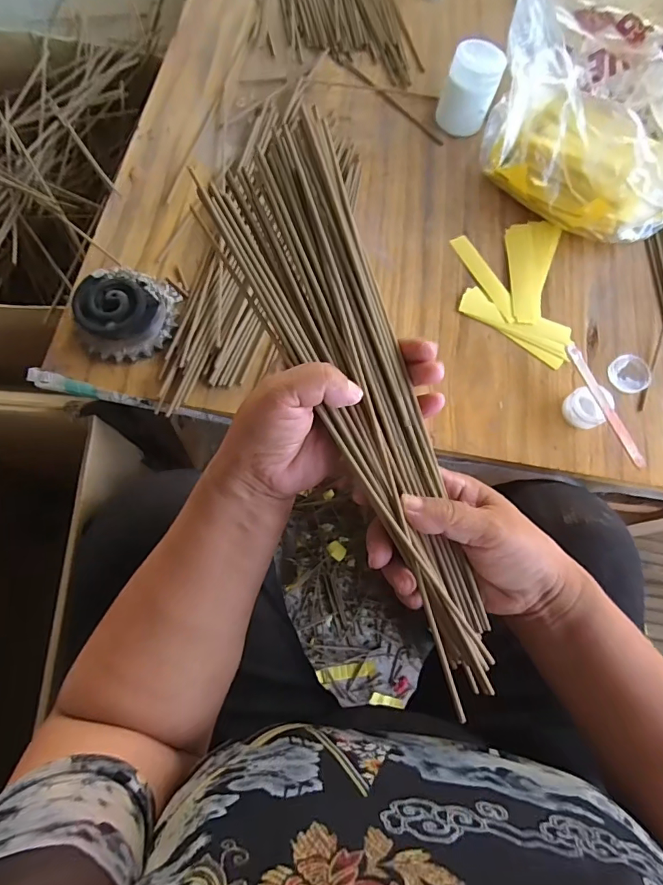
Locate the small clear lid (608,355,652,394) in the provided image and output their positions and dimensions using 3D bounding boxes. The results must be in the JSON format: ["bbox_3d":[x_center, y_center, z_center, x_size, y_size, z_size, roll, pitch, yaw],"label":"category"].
[{"bbox_3d":[0.289,-0.067,0.438,0.040,0.008,0.036,-2,72,-5],"label":"small clear lid"}]

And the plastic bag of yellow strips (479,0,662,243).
[{"bbox_3d":[0.265,-0.347,0.464,0.198,0.139,0.263,0,73,-4],"label":"plastic bag of yellow strips"}]

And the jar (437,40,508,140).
[{"bbox_3d":[0.151,-0.383,0.497,0.056,0.065,0.055,19,72,2],"label":"jar"}]

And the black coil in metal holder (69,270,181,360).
[{"bbox_3d":[-0.180,-0.114,0.399,0.076,0.035,0.077,1,72,-4],"label":"black coil in metal holder"}]

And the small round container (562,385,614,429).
[{"bbox_3d":[0.232,-0.032,0.413,0.032,0.028,0.033,1,72,-4],"label":"small round container"}]

